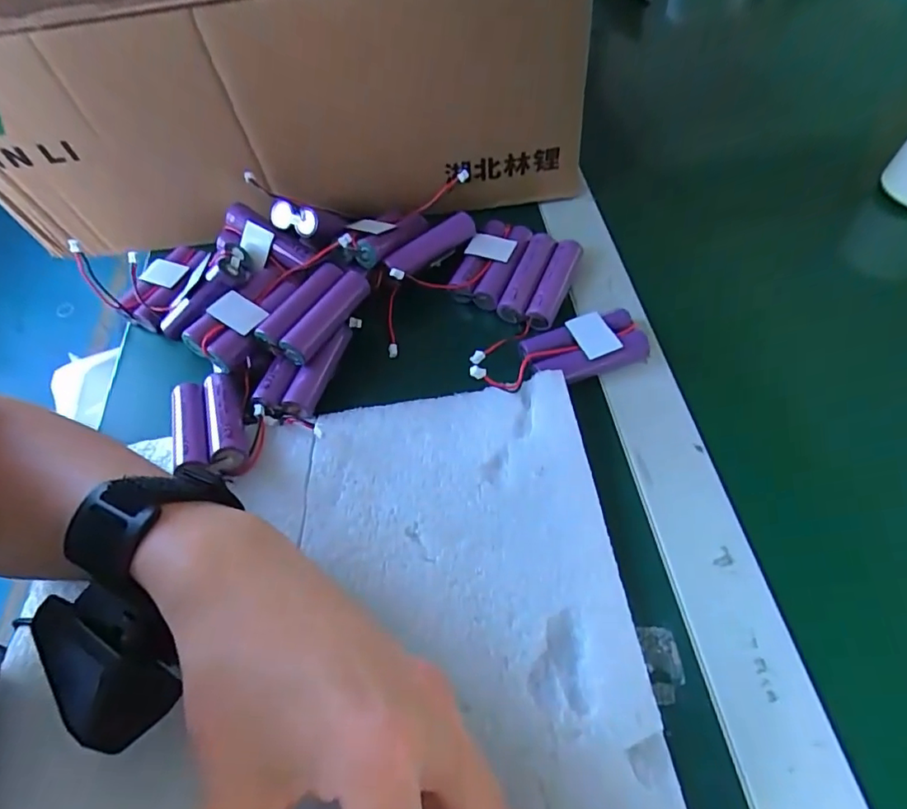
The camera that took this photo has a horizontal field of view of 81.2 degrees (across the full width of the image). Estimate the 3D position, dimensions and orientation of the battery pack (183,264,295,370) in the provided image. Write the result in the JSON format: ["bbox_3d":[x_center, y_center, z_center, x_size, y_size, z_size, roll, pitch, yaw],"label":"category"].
[{"bbox_3d":[-0.124,-0.055,0.317,0.037,0.019,0.074,25,63,20],"label":"battery pack"}]

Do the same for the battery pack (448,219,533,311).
[{"bbox_3d":[0.024,-0.093,0.352,0.036,0.022,0.065,17,60,16],"label":"battery pack"}]

